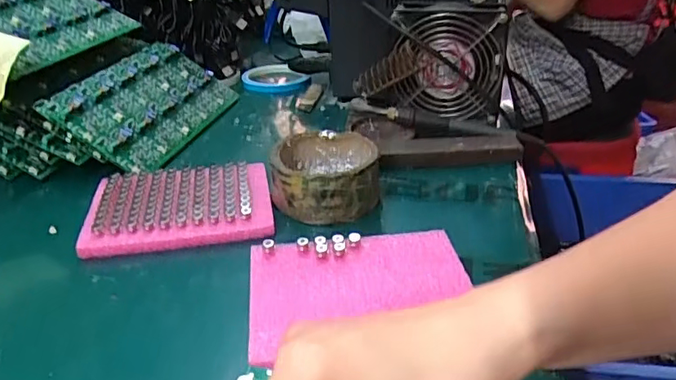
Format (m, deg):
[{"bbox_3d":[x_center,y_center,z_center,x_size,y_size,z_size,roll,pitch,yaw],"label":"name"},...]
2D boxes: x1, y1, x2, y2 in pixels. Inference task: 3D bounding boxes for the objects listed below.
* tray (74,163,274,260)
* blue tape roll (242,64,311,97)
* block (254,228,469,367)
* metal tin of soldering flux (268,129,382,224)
[{"bbox_3d":[-0.125,0.012,0.449,0.136,0.020,0.105,-5,30,-8],"label":"tray"},{"bbox_3d":[-0.083,-0.148,0.736,0.088,0.019,0.085,-1,29,0],"label":"blue tape roll"},{"bbox_3d":[0.014,0.063,0.361,0.144,0.013,0.101,-6,30,-10],"label":"block"},{"bbox_3d":[-0.009,-0.014,0.458,0.084,0.041,0.081,-1,29,0],"label":"metal tin of soldering flux"}]

